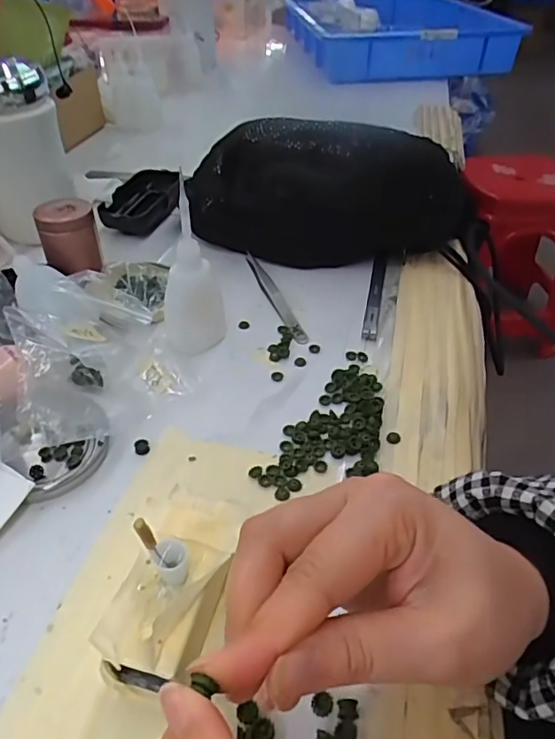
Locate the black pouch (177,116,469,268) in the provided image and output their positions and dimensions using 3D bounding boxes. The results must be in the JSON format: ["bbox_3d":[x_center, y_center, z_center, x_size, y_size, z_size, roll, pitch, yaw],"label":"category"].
[{"bbox_3d":[0.049,-0.162,0.480,0.248,0.106,0.078,1,42,-2],"label":"black pouch"}]

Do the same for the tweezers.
[{"bbox_3d":[-0.004,-0.063,0.447,0.014,0.004,0.129,-12,44,-15],"label":"tweezers"}]

